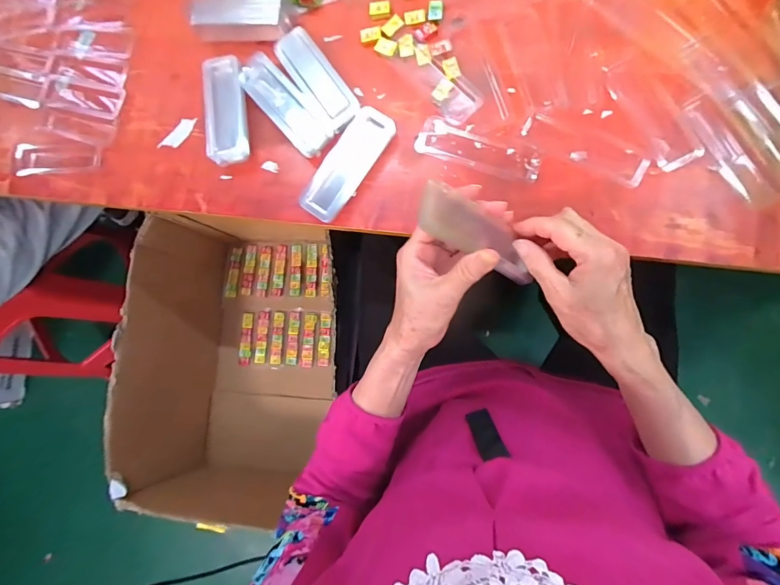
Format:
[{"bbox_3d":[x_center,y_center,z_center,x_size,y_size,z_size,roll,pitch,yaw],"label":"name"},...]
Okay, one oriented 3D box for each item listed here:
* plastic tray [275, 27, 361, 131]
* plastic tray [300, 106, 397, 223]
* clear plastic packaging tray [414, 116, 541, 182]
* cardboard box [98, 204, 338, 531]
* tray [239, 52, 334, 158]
[{"bbox_3d":[-0.088,-0.261,0.474,0.045,0.017,0.146,-37,79,4],"label":"plastic tray"},{"bbox_3d":[-0.050,-0.150,0.459,0.052,0.024,0.139,36,91,12],"label":"plastic tray"},{"bbox_3d":[0.100,-0.161,0.443,0.137,0.007,0.041,18,87,12],"label":"clear plastic packaging tray"},{"bbox_3d":[-0.306,0.139,0.815,0.316,0.316,0.588,5,85,11],"label":"cardboard box"},{"bbox_3d":[-0.130,-0.233,0.483,0.049,0.013,0.152,-42,79,3],"label":"tray"}]

